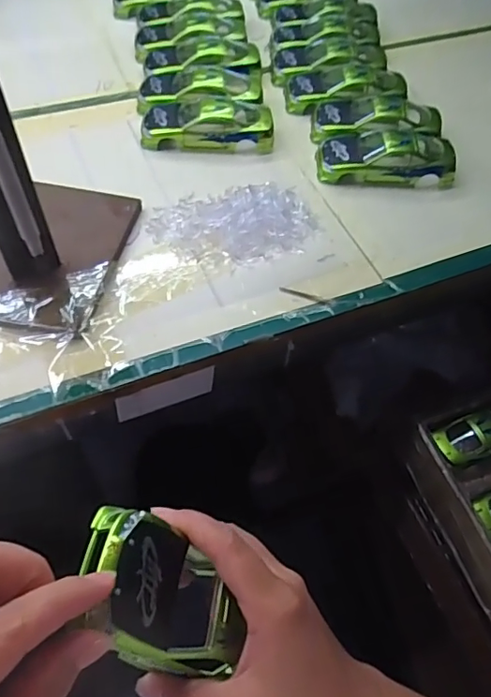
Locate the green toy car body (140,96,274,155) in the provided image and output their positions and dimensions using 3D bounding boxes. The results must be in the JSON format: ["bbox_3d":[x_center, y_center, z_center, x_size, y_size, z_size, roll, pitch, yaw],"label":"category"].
[{"bbox_3d":[-0.039,-0.229,0.526,0.127,0.037,0.063,-3,57,-6],"label":"green toy car body"}]

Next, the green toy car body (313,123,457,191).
[{"bbox_3d":[0.135,-0.189,0.510,0.129,0.036,0.062,2,56,-3],"label":"green toy car body"}]

